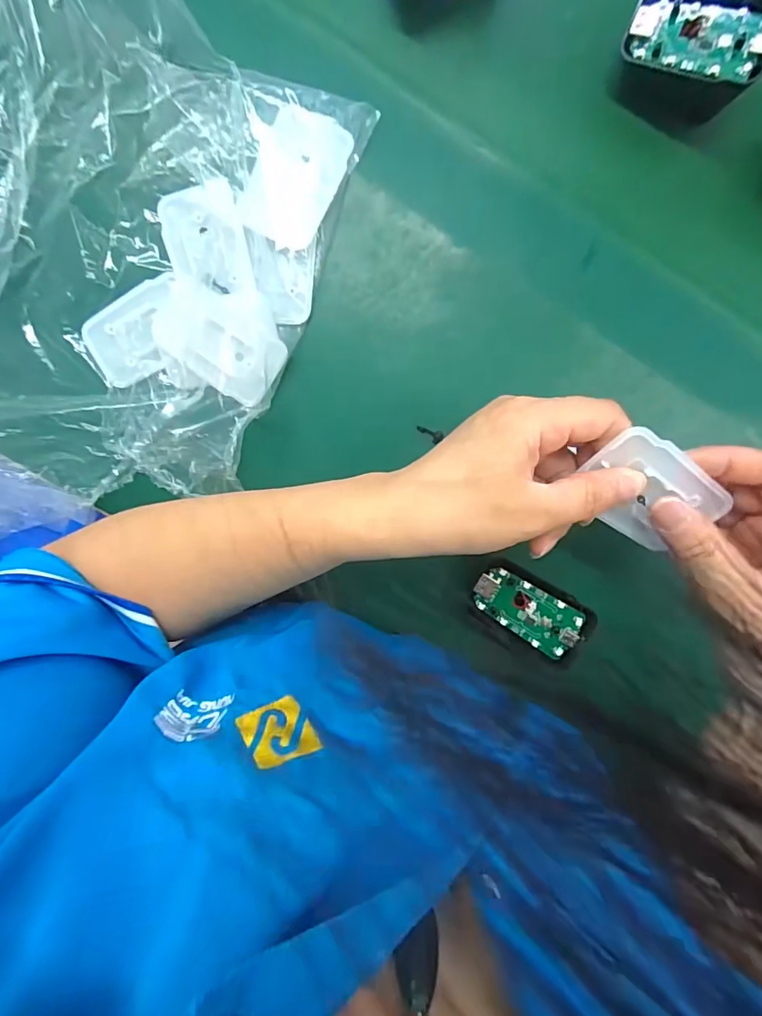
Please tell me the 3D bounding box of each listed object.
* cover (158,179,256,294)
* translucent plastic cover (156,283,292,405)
[{"bbox_3d":[-0.099,-0.150,0.268,0.044,0.008,0.060,-12,99,3],"label":"cover"},{"bbox_3d":[-0.093,-0.096,0.272,0.073,0.009,0.046,34,98,-5],"label":"translucent plastic cover"}]

